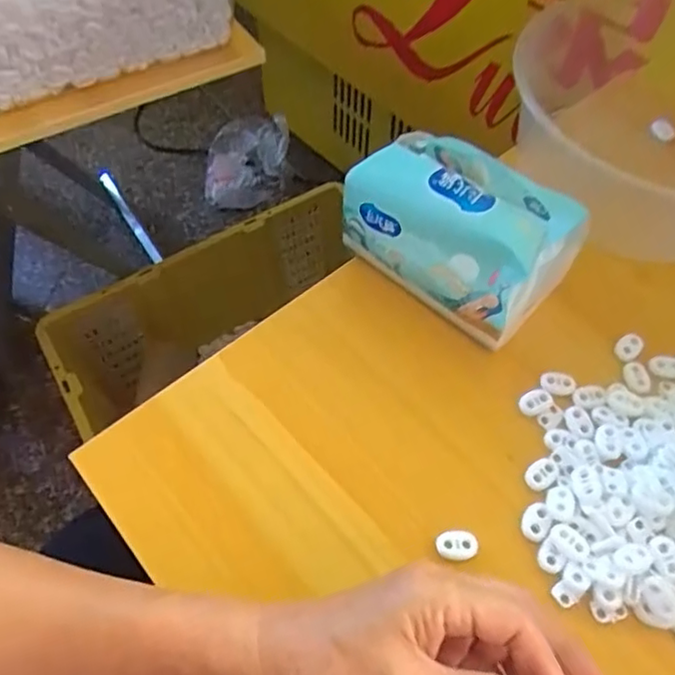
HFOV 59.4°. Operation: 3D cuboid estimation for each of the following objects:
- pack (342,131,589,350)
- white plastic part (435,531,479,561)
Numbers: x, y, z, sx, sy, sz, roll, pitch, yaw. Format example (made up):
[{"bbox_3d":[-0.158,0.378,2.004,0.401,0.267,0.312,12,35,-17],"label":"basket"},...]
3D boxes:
[{"bbox_3d":[0.086,-0.080,0.406,0.143,0.072,0.101,41,66,21],"label":"pack"},{"bbox_3d":[0.068,0.118,0.335,0.023,0.004,0.016,6,58,3],"label":"white plastic part"}]

